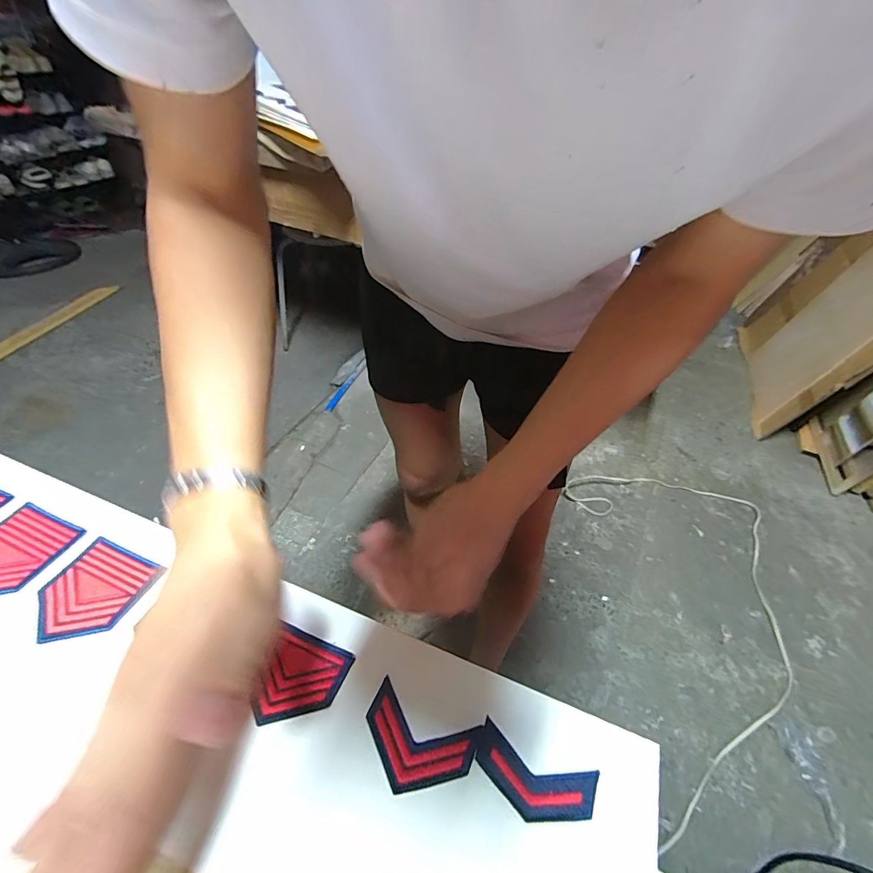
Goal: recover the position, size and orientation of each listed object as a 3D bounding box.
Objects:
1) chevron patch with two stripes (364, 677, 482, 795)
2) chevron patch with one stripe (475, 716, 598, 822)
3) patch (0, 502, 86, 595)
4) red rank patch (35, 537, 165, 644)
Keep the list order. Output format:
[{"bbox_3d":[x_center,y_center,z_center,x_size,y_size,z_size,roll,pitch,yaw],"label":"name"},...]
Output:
[{"bbox_3d":[-0.011,0.173,0.244,0.063,0.004,0.044,15,44,13],"label":"chevron patch with two stripes"},{"bbox_3d":[0.052,0.185,0.233,0.064,0.004,0.032,20,47,12],"label":"chevron patch with one stripe"},{"bbox_3d":[-0.305,0.085,0.310,0.059,0.007,0.069,20,46,11],"label":"patch"},{"bbox_3d":[-0.233,0.106,0.293,0.060,0.005,0.065,15,45,13],"label":"red rank patch"}]

